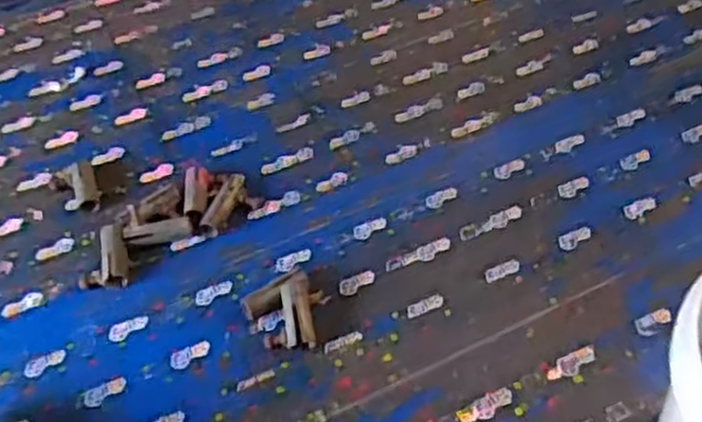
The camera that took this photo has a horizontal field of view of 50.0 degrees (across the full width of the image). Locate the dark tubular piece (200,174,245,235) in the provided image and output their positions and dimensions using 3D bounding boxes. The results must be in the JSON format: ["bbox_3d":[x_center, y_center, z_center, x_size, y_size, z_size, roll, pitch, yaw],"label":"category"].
[{"bbox_3d":[-0.118,-0.008,0.714,0.019,0.016,0.071,10,48,14],"label":"dark tubular piece"}]

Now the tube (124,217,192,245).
[{"bbox_3d":[-0.176,0.020,0.691,0.059,0.017,0.015,-13,46,-8],"label":"tube"}]

